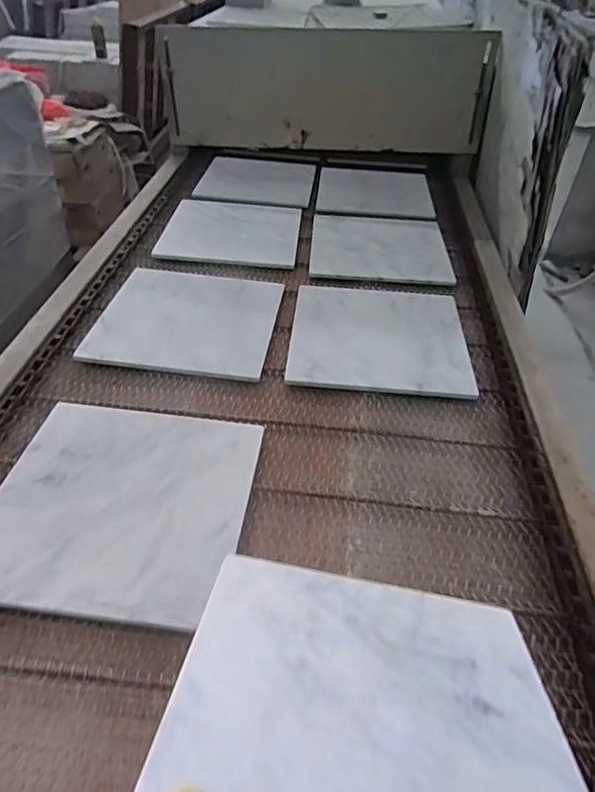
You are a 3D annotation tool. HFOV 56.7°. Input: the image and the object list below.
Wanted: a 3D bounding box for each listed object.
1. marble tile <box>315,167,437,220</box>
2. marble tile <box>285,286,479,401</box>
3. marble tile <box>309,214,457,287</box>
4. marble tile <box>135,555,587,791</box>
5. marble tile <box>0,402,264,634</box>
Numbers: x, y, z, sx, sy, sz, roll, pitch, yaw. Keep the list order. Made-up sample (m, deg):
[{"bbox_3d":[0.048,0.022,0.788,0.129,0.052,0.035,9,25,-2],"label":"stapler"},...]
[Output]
[{"bbox_3d":[0.206,-0.553,1.485,0.295,0.005,0.317,5,42,2],"label":"marble tile"},{"bbox_3d":[0.144,-0.107,0.975,0.300,0.014,0.293,5,42,2],"label":"marble tile"},{"bbox_3d":[0.185,-0.337,1.242,0.300,0.016,0.292,5,42,2],"label":"marble tile"},{"bbox_3d":[0.059,0.239,0.436,0.297,0.010,0.298,11,18,2],"label":"marble tile"},{"bbox_3d":[-0.214,0.124,0.676,0.298,0.013,0.300,6,41,3],"label":"marble tile"}]

